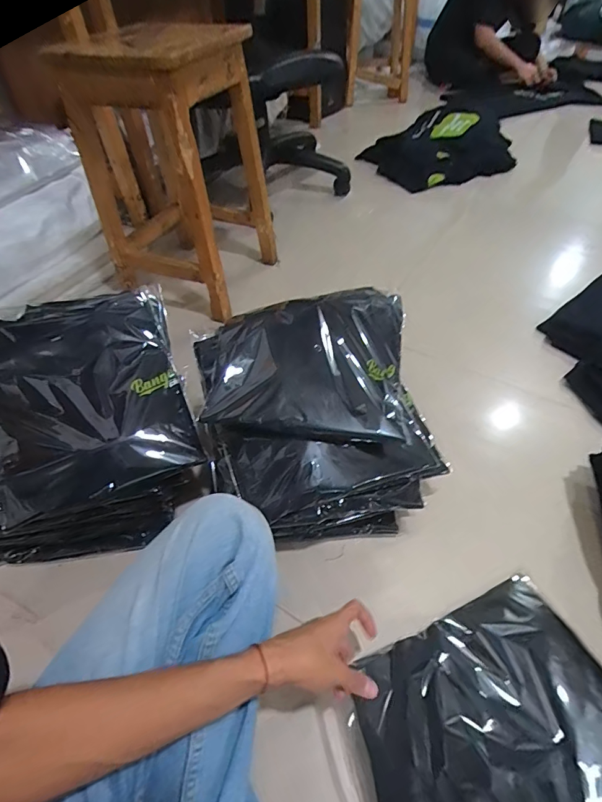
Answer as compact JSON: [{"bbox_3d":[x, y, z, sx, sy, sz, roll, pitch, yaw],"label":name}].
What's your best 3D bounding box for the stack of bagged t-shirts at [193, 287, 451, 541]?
[{"bbox_3d":[0.026,0.031,0.663,0.335,0.231,0.320,-13,49,-7],"label":"stack of bagged t-shirts"}]

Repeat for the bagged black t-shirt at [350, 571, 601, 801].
[{"bbox_3d":[0.231,0.374,0.464,0.315,0.057,0.268,-21,50,-17],"label":"bagged black t-shirt"}]

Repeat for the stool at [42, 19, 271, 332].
[{"bbox_3d":[-0.259,-0.509,0.956,0.301,0.468,0.358,17,52,18],"label":"stool"}]

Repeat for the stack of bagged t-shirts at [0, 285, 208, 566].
[{"bbox_3d":[-0.351,0.031,0.683,0.332,0.226,0.343,-17,50,-11],"label":"stack of bagged t-shirts"}]

